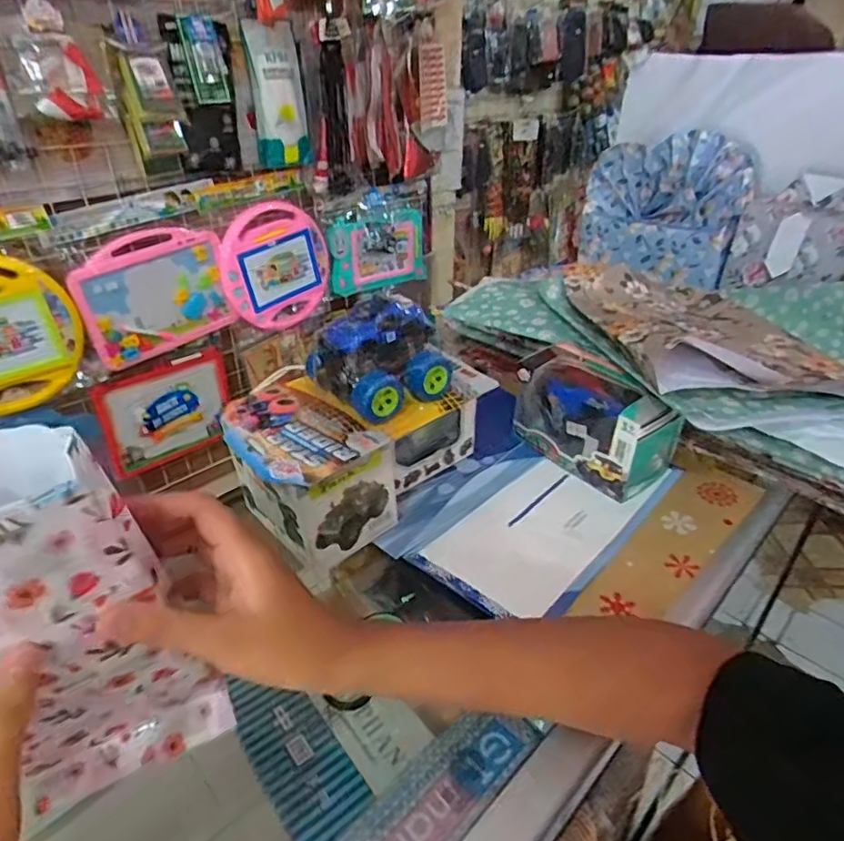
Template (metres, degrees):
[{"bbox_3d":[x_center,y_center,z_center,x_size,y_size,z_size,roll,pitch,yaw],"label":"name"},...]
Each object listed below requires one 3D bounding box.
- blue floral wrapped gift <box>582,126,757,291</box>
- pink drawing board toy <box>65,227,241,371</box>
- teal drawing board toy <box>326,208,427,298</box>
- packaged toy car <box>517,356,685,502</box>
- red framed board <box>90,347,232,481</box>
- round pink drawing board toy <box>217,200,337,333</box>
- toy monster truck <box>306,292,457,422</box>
[{"bbox_3d":[0.318,-0.289,0.773,0.060,0.164,0.225,-18,37,-26],"label":"blue floral wrapped gift"},{"bbox_3d":[-0.539,-0.256,1.156,0.289,0.238,0.020,-27,41,-36],"label":"pink drawing board toy"},{"bbox_3d":[-0.107,-0.444,1.494,0.298,0.193,0.035,-25,40,-34],"label":"teal drawing board toy"},{"bbox_3d":[0.163,-0.005,0.537,0.078,0.089,0.145,-23,39,-32],"label":"packaged toy car"},{"bbox_3d":[-0.572,-0.018,1.291,0.021,0.229,0.286,27,41,35],"label":"red framed board"},{"bbox_3d":[-0.330,-0.355,1.311,0.023,0.277,0.268,23,58,38],"label":"round pink drawing board toy"},{"bbox_3d":[-0.033,-0.050,0.452,0.097,0.077,0.070,-21,38,-30],"label":"toy monster truck"}]

